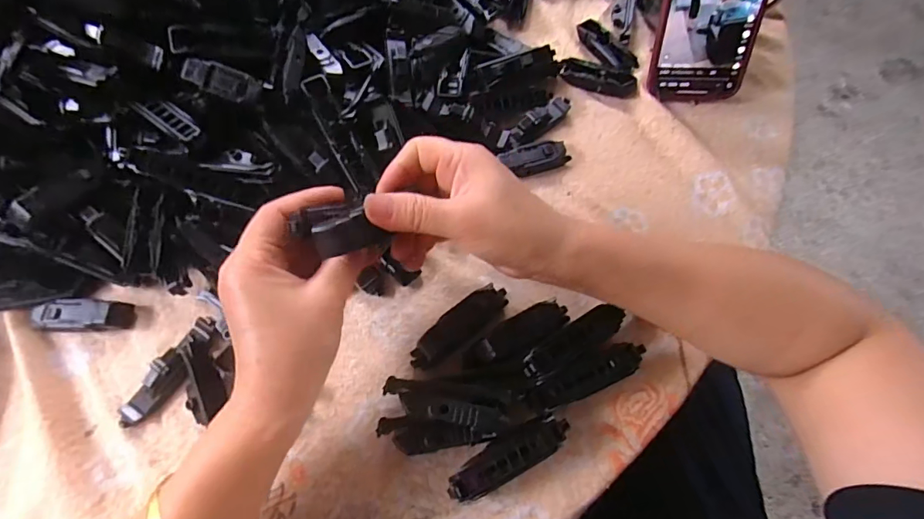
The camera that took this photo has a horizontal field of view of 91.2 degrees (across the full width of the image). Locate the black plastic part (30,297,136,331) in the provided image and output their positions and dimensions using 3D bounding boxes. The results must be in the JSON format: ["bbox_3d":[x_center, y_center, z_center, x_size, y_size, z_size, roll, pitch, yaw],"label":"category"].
[{"bbox_3d":[-0.271,0.040,0.323,0.066,0.011,0.024,1,69,0],"label":"black plastic part"}]

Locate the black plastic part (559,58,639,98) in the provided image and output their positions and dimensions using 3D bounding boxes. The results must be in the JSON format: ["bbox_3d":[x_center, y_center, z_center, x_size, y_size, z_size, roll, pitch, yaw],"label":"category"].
[{"bbox_3d":[0.120,-0.160,0.395,0.067,0.008,0.027,19,71,7],"label":"black plastic part"}]

